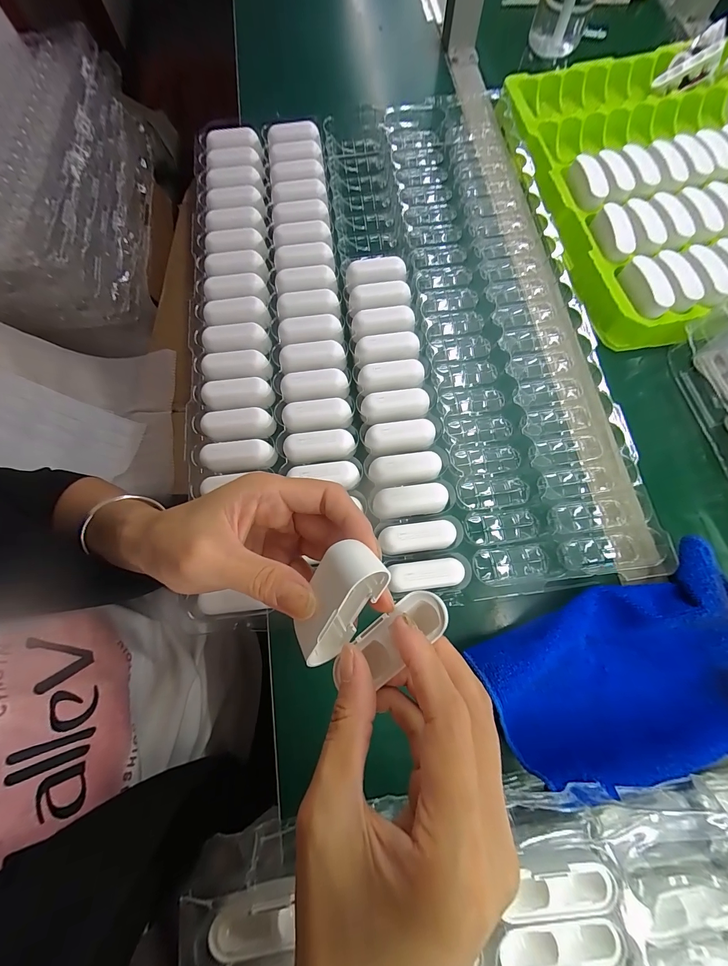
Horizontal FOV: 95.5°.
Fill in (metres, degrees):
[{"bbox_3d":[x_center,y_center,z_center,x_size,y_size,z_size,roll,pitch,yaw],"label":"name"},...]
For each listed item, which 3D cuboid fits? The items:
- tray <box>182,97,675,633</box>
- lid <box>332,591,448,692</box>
[{"bbox_3d":[0.024,-0.174,0.346,0.383,0.038,0.567,-7,73,0],"label":"tray"},{"bbox_3d":[0.013,0.078,0.160,0.065,0.006,0.024,-42,76,7],"label":"lid"}]

